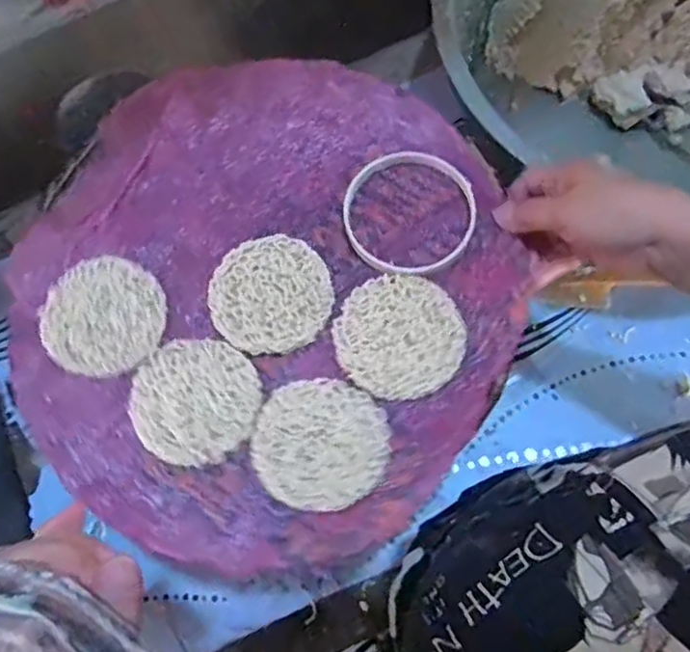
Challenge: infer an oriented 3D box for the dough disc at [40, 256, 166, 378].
[{"bbox_3d":[-0.161,-0.008,0.447,0.079,0.006,0.080,-1,73,2],"label":"dough disc"}]

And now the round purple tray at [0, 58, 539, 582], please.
[{"bbox_3d":[-0.056,-0.025,0.443,0.318,0.022,0.332,-1,73,2],"label":"round purple tray"}]

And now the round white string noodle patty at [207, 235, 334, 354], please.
[{"bbox_3d":[-0.050,-0.021,0.443,0.079,0.009,0.078,-1,73,2],"label":"round white string noodle patty"}]

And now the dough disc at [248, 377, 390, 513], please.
[{"bbox_3d":[-0.015,0.070,0.407,0.081,0.011,0.077,-1,73,2],"label":"dough disc"}]

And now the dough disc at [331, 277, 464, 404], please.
[{"bbox_3d":[0.034,0.006,0.425,0.077,0.008,0.080,-1,73,2],"label":"dough disc"}]

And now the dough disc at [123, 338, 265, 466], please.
[{"bbox_3d":[-0.096,0.046,0.422,0.083,0.005,0.077,-1,73,2],"label":"dough disc"}]

